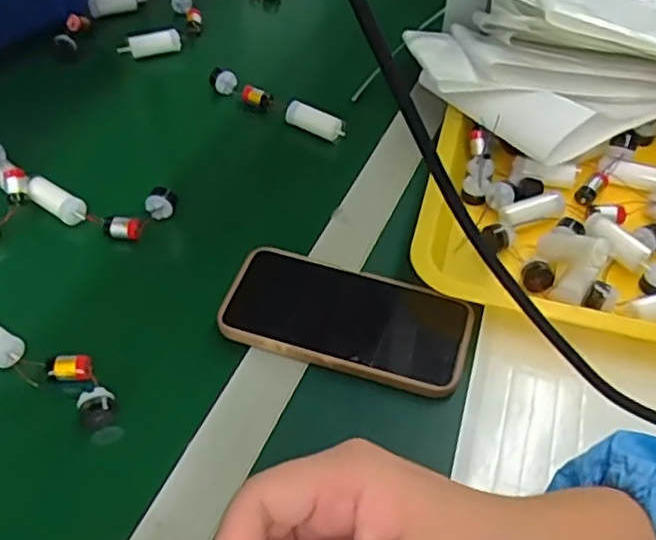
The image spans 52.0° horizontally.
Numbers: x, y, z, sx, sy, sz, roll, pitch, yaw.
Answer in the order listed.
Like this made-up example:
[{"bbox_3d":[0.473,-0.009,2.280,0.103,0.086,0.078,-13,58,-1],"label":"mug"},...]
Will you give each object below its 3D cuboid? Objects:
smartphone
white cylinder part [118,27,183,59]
[{"bbox_3d":[0.013,0.031,0.452,0.160,0.019,0.079,15,51,12],"label":"smartphone"},{"bbox_3d":[-0.179,-0.228,0.671,0.060,0.016,0.016,-13,51,-12],"label":"white cylinder part"}]

